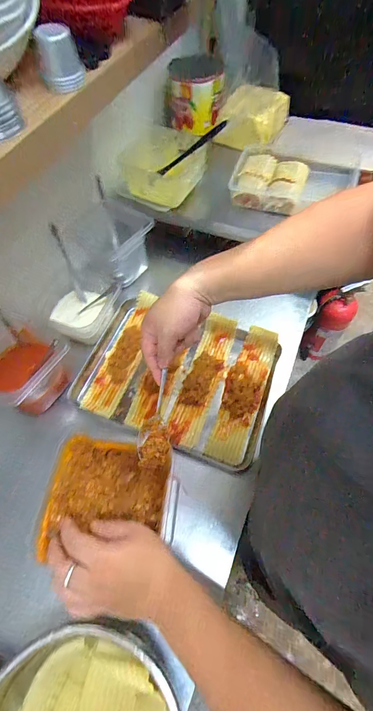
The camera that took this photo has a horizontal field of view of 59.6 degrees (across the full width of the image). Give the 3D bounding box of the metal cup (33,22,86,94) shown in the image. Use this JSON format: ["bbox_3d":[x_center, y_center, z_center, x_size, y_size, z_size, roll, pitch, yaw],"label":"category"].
[{"bbox_3d":[-0.150,-0.352,0.384,0.045,0.053,0.045,-12,60,-3],"label":"metal cup"}]

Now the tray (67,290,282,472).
[{"bbox_3d":[-0.022,0.038,0.735,0.410,0.046,0.317,18,63,14],"label":"tray"}]

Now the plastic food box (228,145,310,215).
[{"bbox_3d":[0.215,-0.448,0.852,0.183,0.075,0.186,12,62,10],"label":"plastic food box"}]

